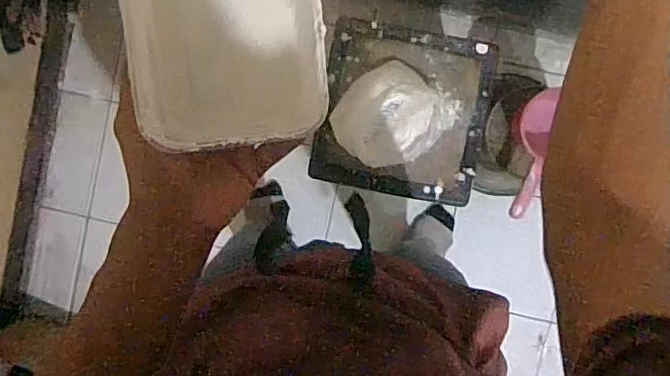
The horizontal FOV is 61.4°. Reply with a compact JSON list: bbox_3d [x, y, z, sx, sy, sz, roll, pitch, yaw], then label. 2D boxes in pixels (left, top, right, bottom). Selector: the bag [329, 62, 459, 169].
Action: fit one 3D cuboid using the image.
[{"bbox_3d":[0.099,-0.122,0.972,0.188,0.054,0.161,-45,93,3],"label":"bag"}]

